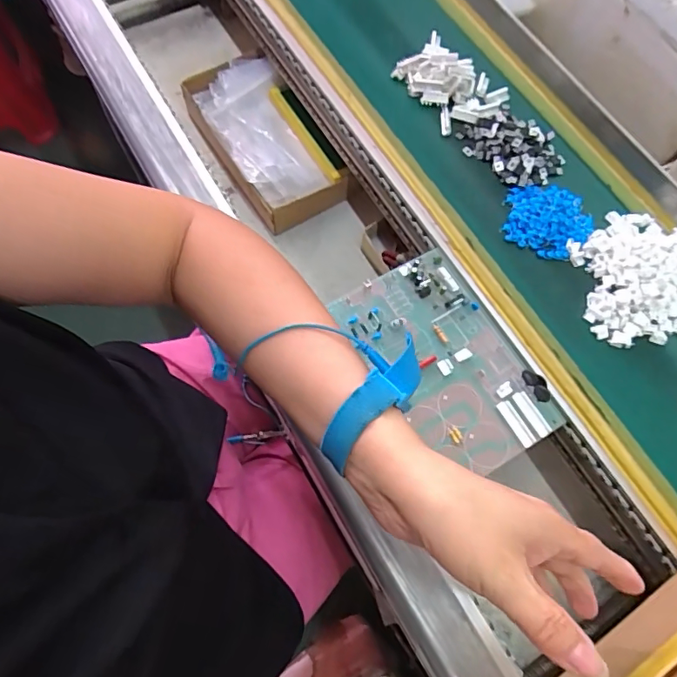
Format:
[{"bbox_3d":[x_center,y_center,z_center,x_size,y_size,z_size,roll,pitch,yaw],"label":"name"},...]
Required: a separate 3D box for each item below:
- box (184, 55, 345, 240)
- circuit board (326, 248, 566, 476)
[{"bbox_3d":[-0.087,-0.236,0.599,0.111,0.045,0.217,-29,73,-13],"label":"box"},{"bbox_3d":[0.091,0.017,0.427,0.109,0.018,0.185,-29,73,-13],"label":"circuit board"}]

